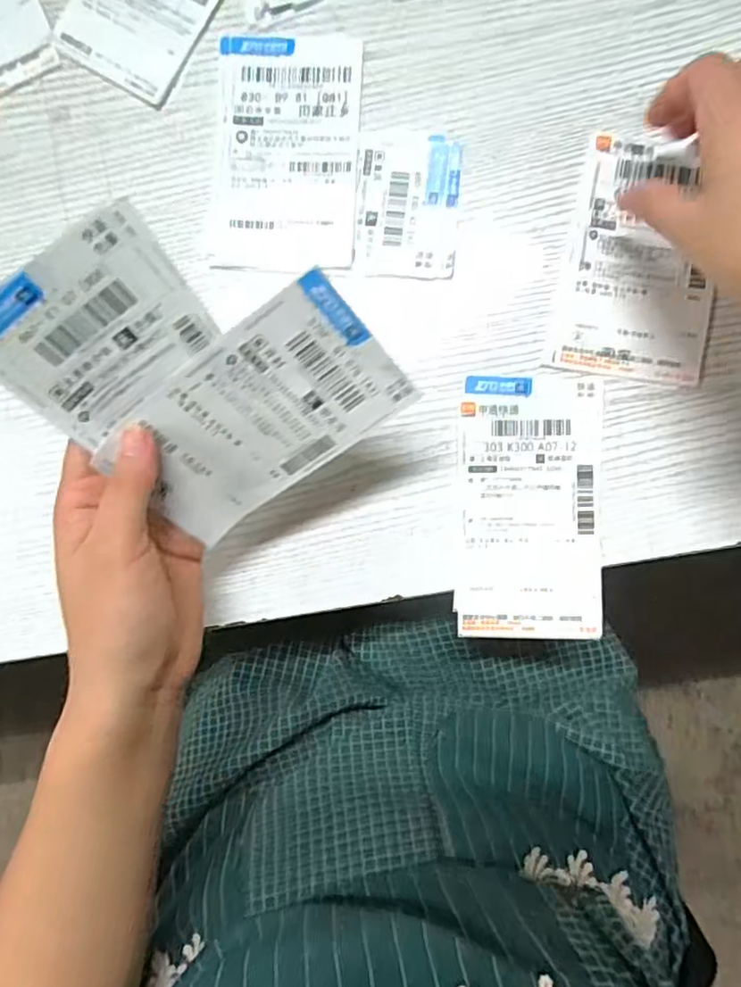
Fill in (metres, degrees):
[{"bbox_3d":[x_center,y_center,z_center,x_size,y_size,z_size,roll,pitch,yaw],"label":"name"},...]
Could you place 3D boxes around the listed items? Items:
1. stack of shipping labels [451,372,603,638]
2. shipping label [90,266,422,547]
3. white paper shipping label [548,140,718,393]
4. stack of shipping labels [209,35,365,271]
[{"bbox_3d":[0.087,0.007,0.341,0.078,0.006,0.140,2,90,4],"label":"stack of shipping labels"},{"bbox_3d":[-0.049,-0.031,0.277,0.127,0.006,0.076,-33,127,18],"label":"shipping label"},{"bbox_3d":[0.148,-0.126,0.339,0.079,0.004,0.127,11,91,4],"label":"white paper shipping label"},{"bbox_3d":[-0.047,-0.191,0.352,0.081,0.004,0.128,3,90,4],"label":"stack of shipping labels"}]

